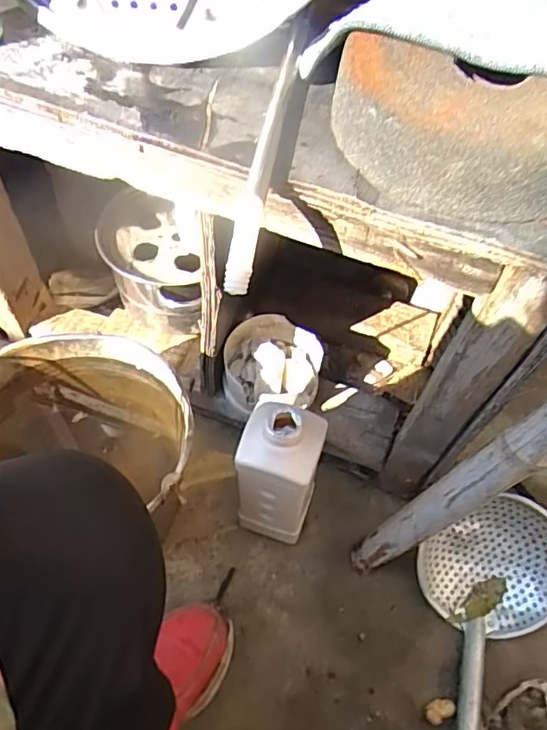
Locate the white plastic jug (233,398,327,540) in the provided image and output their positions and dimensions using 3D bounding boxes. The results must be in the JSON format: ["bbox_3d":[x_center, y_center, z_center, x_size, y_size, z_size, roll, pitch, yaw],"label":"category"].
[{"bbox_3d":[0.007,0.127,0.624,0.080,0.232,0.070,15,57,9],"label":"white plastic jug"}]

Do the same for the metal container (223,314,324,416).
[{"bbox_3d":[-0.001,0.006,0.717,0.119,0.073,0.112,1,56,-1],"label":"metal container"}]

